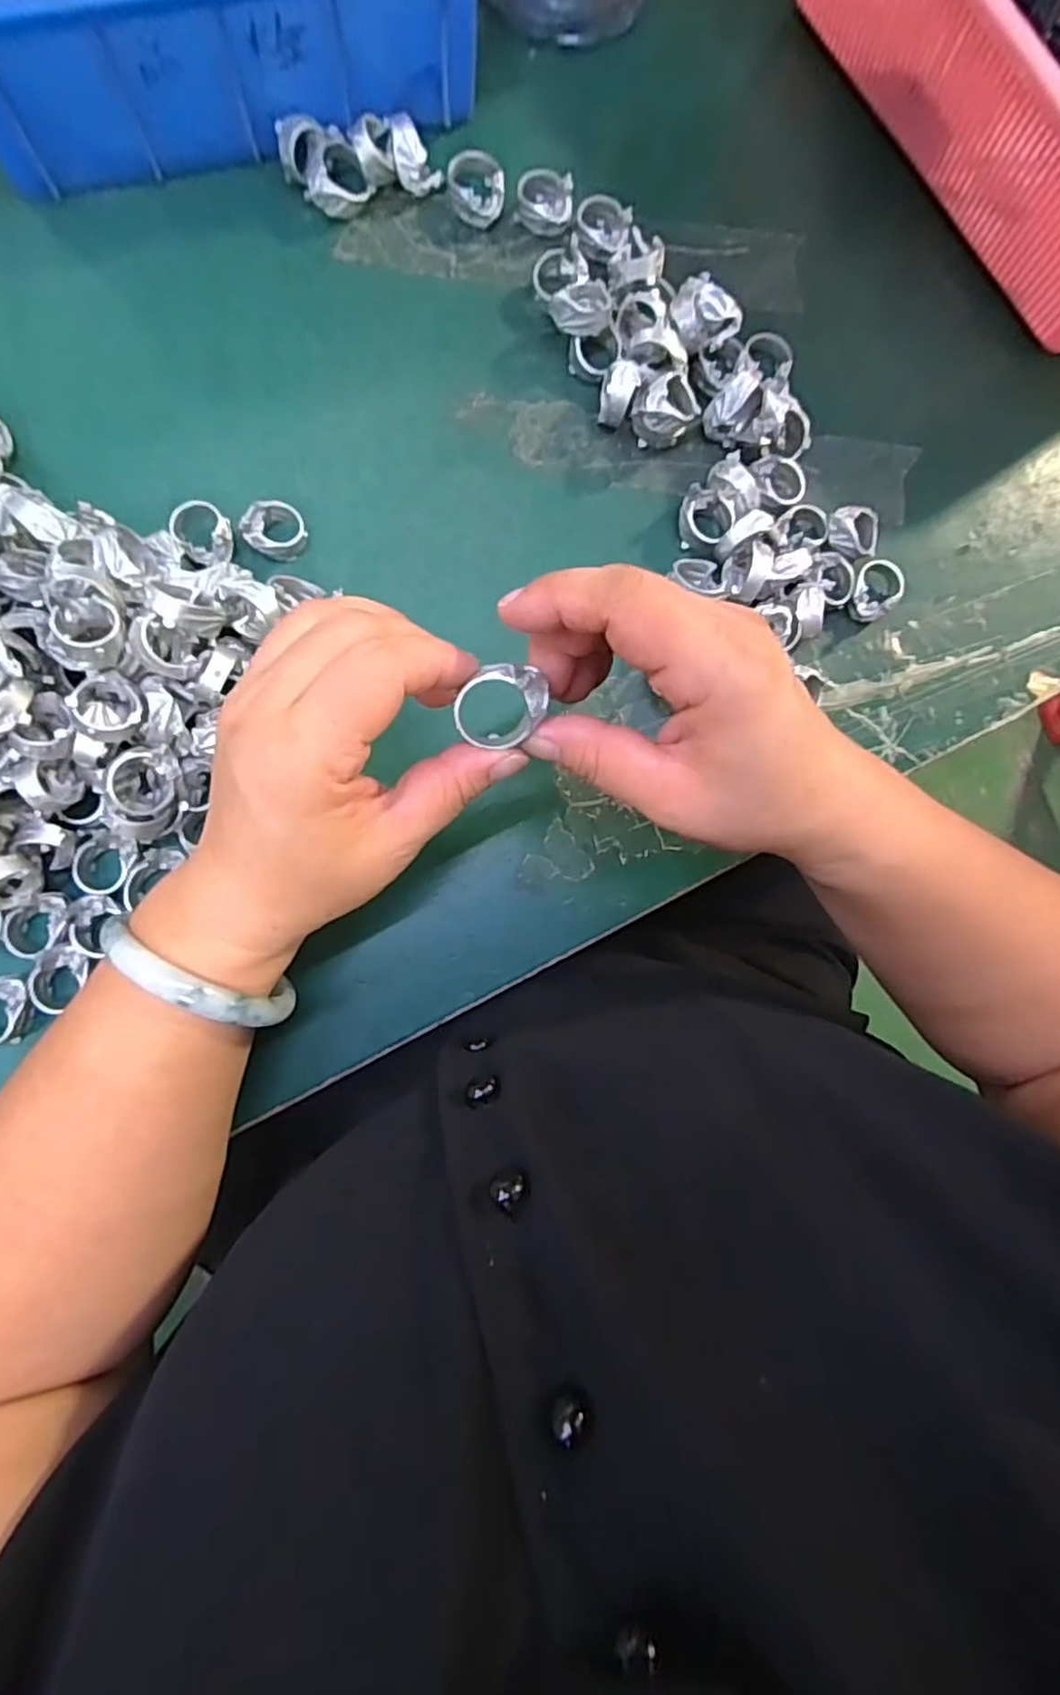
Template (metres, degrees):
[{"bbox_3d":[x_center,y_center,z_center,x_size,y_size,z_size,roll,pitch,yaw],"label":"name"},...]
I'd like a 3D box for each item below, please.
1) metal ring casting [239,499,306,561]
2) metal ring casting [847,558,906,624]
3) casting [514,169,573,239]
[{"bbox_3d":[-0.115,-0.143,0.303,0.026,0.012,0.023,-34,89,-7],"label":"metal ring casting"},{"bbox_3d":[0.166,-0.124,0.326,0.027,0.014,0.023,-41,90,-8],"label":"metal ring casting"},{"bbox_3d":[0.007,-0.314,0.327,0.027,0.016,0.020,13,84,-4],"label":"casting"}]

